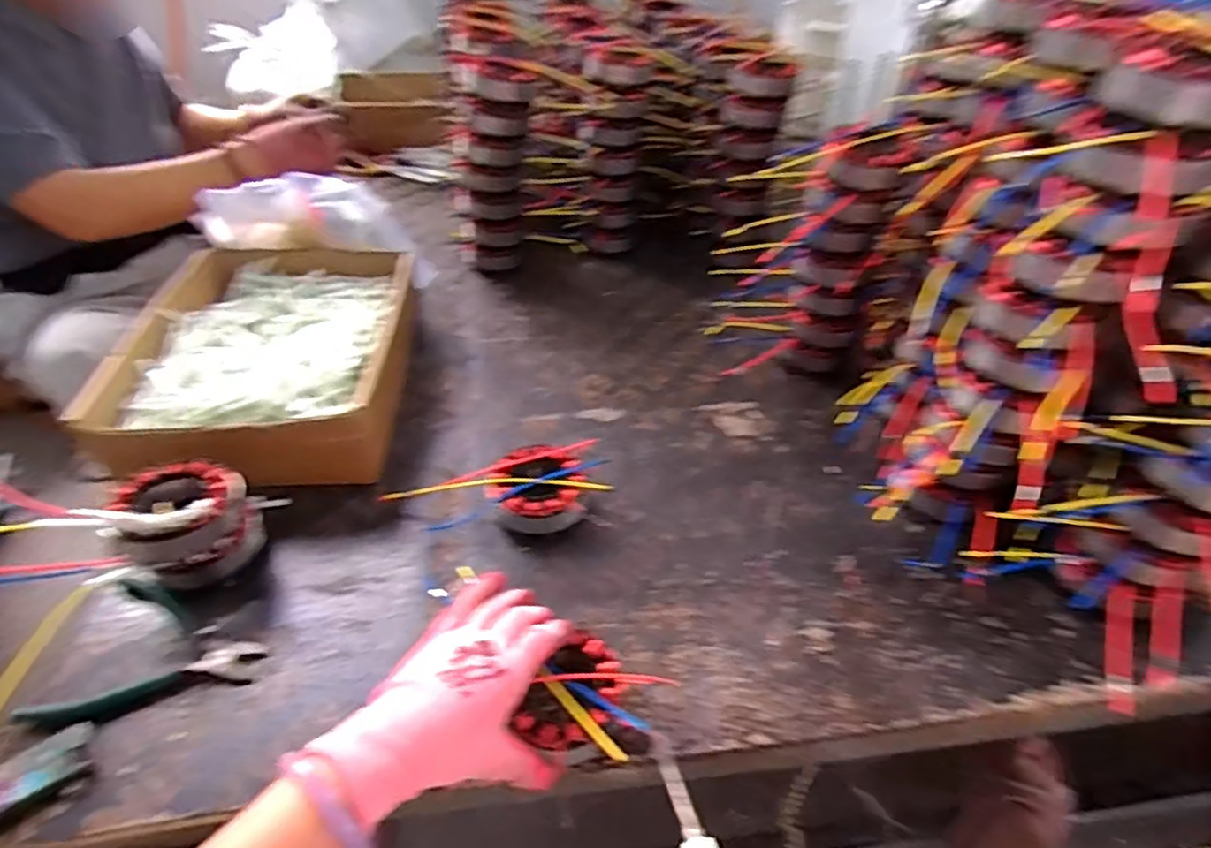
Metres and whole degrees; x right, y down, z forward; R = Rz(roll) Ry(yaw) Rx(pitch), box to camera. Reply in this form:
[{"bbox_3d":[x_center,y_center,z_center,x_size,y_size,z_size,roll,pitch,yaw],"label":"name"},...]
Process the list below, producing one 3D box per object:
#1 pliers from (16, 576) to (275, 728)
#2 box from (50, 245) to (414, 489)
[{"bbox_3d":[-0.331,0.176,0.477,0.139,0.021,0.110,6,43,5],"label":"pliers"},{"bbox_3d":[-0.342,-0.069,0.683,0.244,0.095,0.327,-3,43,-4],"label":"box"}]

